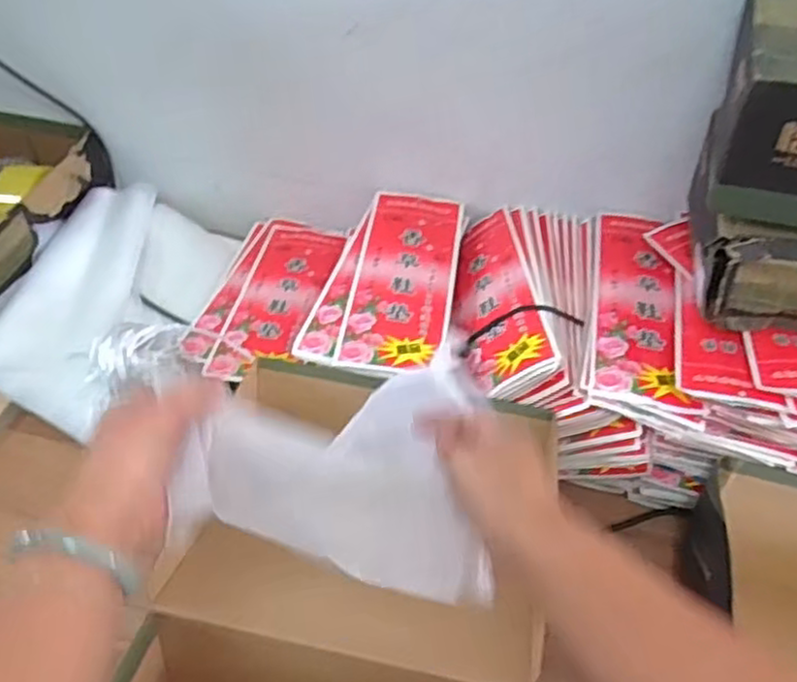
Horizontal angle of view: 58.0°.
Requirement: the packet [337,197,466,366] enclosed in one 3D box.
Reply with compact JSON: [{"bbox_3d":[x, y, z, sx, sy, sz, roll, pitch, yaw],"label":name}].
[{"bbox_3d":[0.010,-0.084,0.877,0.117,0.012,0.295,7,48,6],"label":"packet"}]

